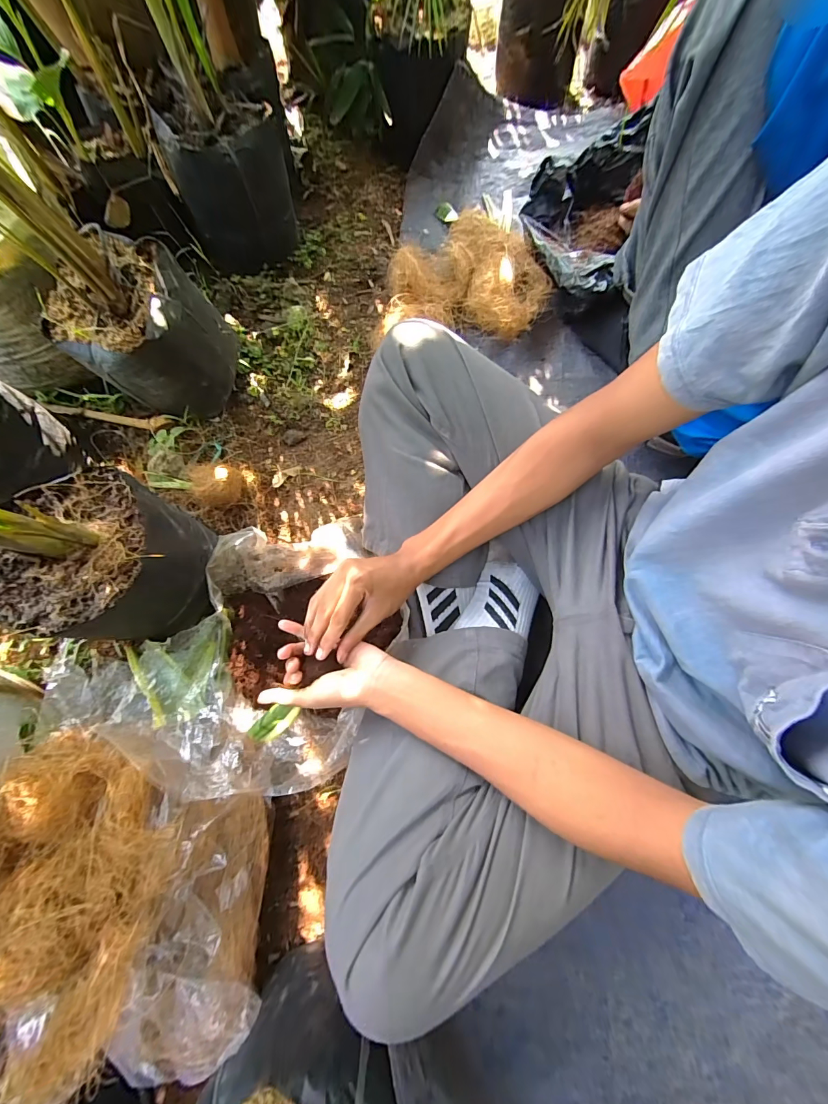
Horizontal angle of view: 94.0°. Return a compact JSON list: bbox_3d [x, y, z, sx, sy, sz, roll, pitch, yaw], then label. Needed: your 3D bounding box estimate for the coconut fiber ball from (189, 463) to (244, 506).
[{"bbox_3d":[-0.319,-0.108,0.627,0.085,0.049,0.067,5,77,1],"label":"coconut fiber ball"}]

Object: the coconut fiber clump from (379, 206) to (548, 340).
[{"bbox_3d":[0.100,-0.507,0.707,0.290,0.094,0.258,3,77,1],"label":"coconut fiber clump"}]

